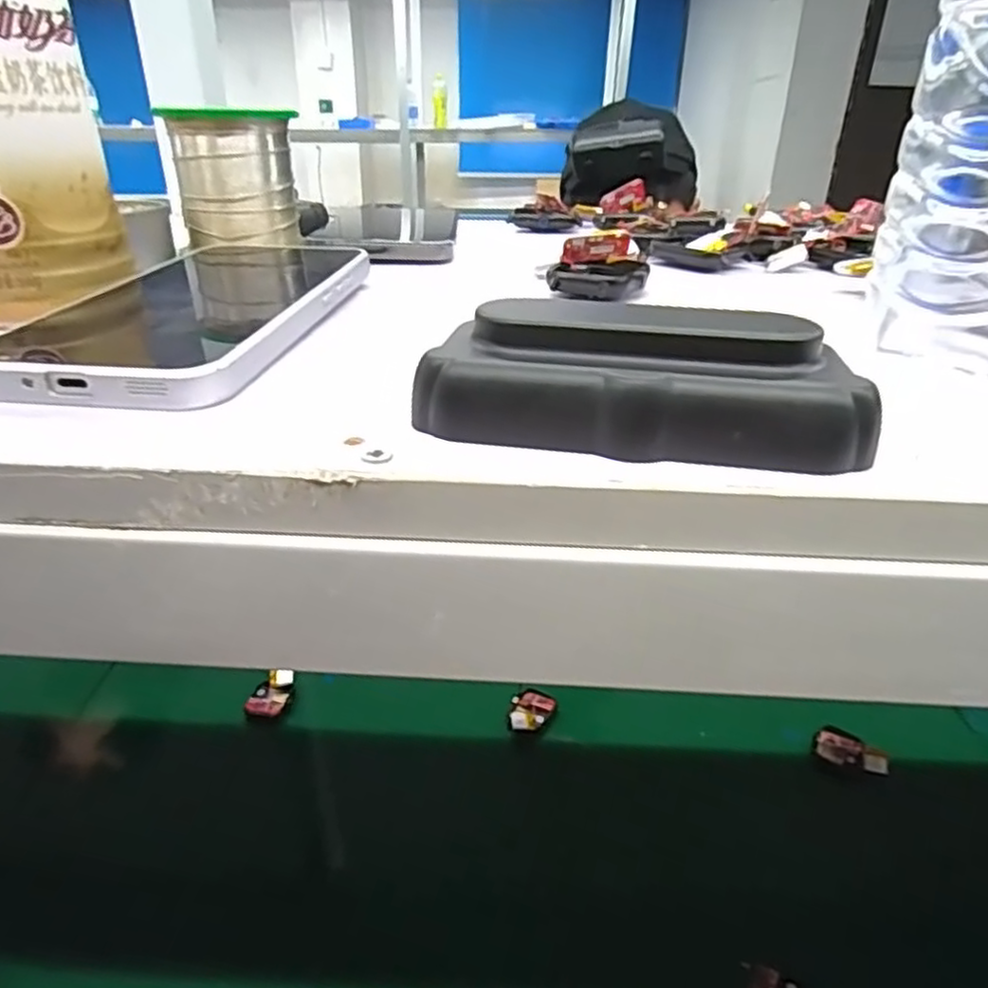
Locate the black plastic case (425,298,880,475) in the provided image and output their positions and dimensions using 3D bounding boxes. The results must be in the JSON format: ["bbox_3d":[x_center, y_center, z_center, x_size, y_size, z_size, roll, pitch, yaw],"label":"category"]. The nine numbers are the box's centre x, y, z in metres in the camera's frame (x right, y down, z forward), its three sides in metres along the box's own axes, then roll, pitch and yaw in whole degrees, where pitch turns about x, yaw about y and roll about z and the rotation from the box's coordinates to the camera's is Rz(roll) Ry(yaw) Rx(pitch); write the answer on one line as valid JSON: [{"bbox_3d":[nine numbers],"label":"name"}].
[{"bbox_3d":[0.036,-0.028,0.171,0.103,0.031,0.039,8,29,12],"label":"black plastic case"}]

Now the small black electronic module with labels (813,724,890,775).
[{"bbox_3d":[0.307,0.221,0.600,0.056,0.015,0.028,14,31,22],"label":"small black electronic module with labels"}]

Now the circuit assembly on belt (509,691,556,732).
[{"bbox_3d":[0.033,0.196,0.638,0.033,0.011,0.054,20,33,30],"label":"circuit assembly on belt"}]

